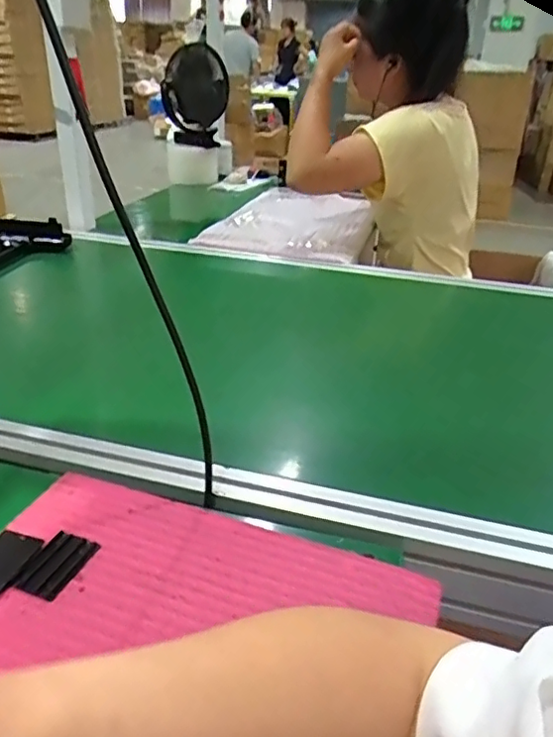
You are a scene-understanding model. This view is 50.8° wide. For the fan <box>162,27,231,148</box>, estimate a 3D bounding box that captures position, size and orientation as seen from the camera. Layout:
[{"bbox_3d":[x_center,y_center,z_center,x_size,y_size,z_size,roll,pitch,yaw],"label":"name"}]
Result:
[{"bbox_3d":[-0.222,-0.743,1.601,0.175,0.242,0.158,2,29,-3],"label":"fan"}]

